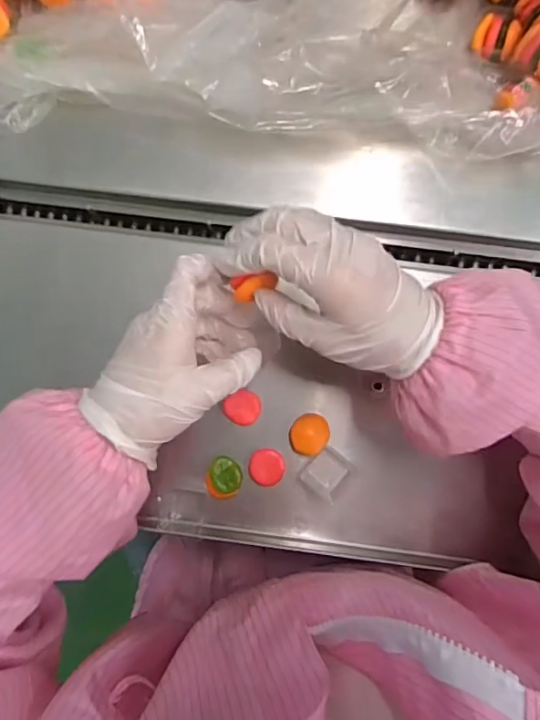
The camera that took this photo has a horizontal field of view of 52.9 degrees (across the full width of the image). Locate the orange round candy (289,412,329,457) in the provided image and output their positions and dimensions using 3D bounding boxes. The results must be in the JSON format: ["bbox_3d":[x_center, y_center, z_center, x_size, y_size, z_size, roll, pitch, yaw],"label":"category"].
[{"bbox_3d":[0.031,0.059,0.430,0.029,0.008,0.033,34,88,2],"label":"orange round candy"}]

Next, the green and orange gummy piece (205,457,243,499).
[{"bbox_3d":[-0.036,0.094,0.429,0.028,0.013,0.032,14,87,1],"label":"green and orange gummy piece"}]

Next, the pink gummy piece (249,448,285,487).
[{"bbox_3d":[-0.002,0.086,0.434,0.028,0.006,0.029,-3,87,0],"label":"pink gummy piece"}]

